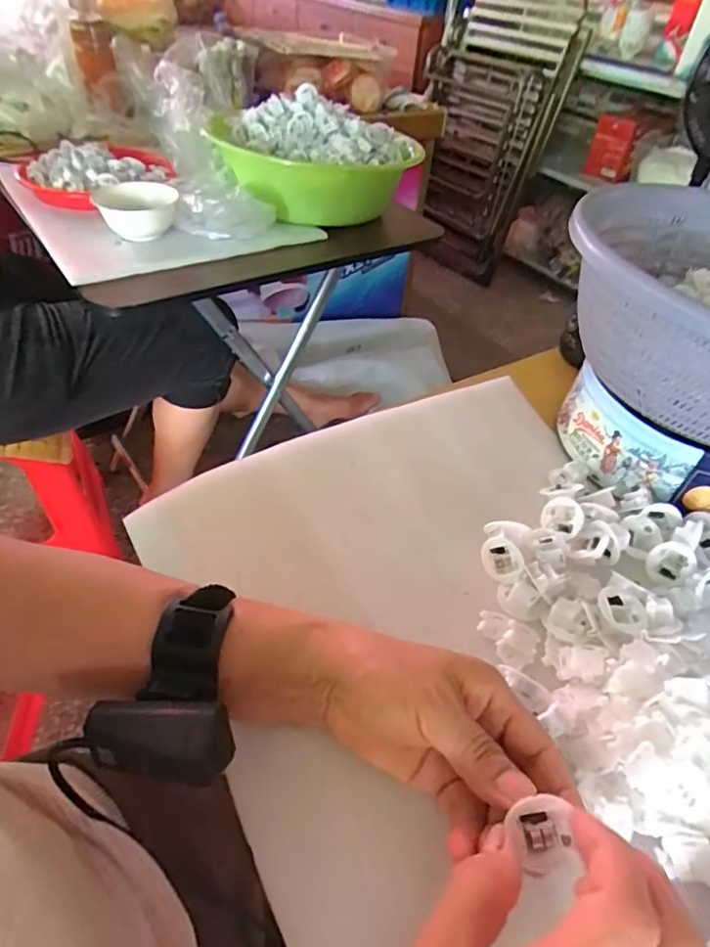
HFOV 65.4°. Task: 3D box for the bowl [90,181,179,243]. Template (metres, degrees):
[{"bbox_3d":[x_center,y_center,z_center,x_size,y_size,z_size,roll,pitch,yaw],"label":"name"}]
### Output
[{"bbox_3d":[-0.312,-0.383,0.792,0.113,0.050,0.122,-8,46,-13],"label":"bowl"}]

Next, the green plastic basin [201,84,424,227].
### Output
[{"bbox_3d":[-0.081,-0.492,0.879,0.260,0.143,0.260,-23,51,-26],"label":"green plastic basin"}]

